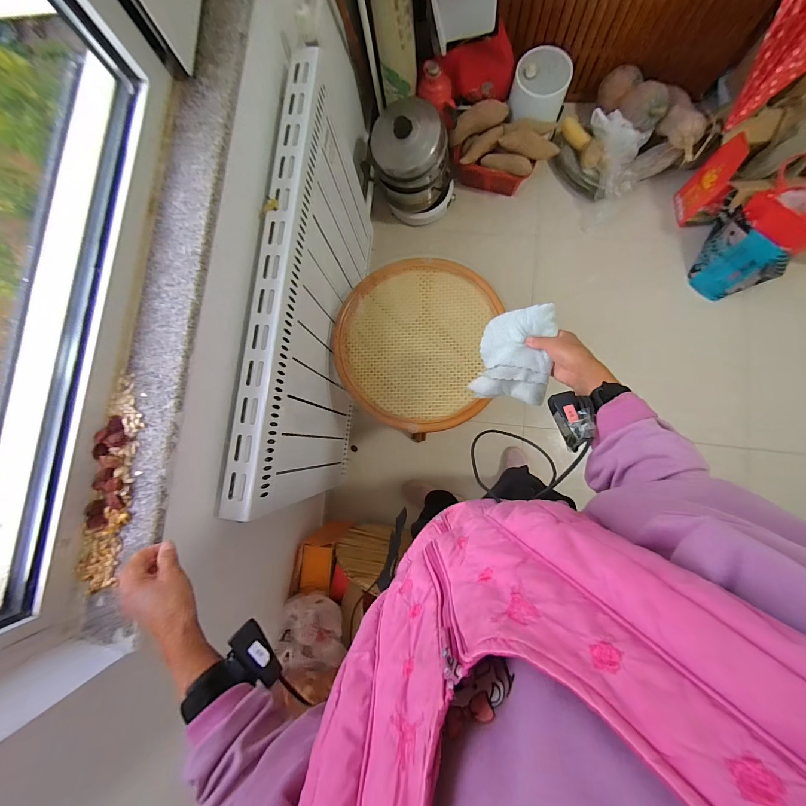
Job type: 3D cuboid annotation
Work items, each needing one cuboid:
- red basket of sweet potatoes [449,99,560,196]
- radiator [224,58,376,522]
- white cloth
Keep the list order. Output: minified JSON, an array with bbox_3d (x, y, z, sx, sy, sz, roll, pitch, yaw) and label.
[{"bbox_3d":[0.379,-0.975,1.330,0.388,0.170,0.221,15,85,6],"label":"red basket of sweet potatoes"},{"bbox_3d":[-0.219,-0.225,0.942,0.082,0.552,0.929,7,84,6],"label":"radiator"},{"bbox_3d":[0.183,-0.083,0.590,0.133,0.027,0.153,9,92,46],"label":"white cloth"}]

